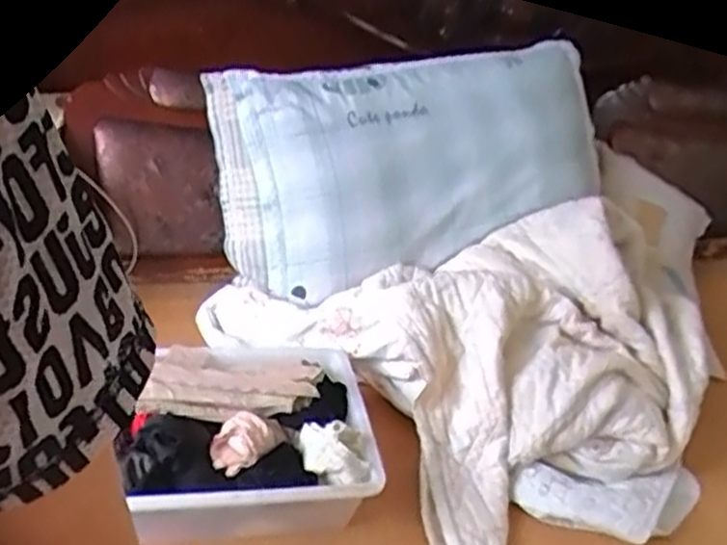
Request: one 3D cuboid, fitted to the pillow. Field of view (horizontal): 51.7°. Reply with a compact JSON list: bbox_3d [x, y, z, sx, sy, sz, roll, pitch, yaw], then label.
[{"bbox_3d":[0.079,-0.184,1.329,0.723,0.141,0.391,-7,82,-8],"label":"pillow"}]

